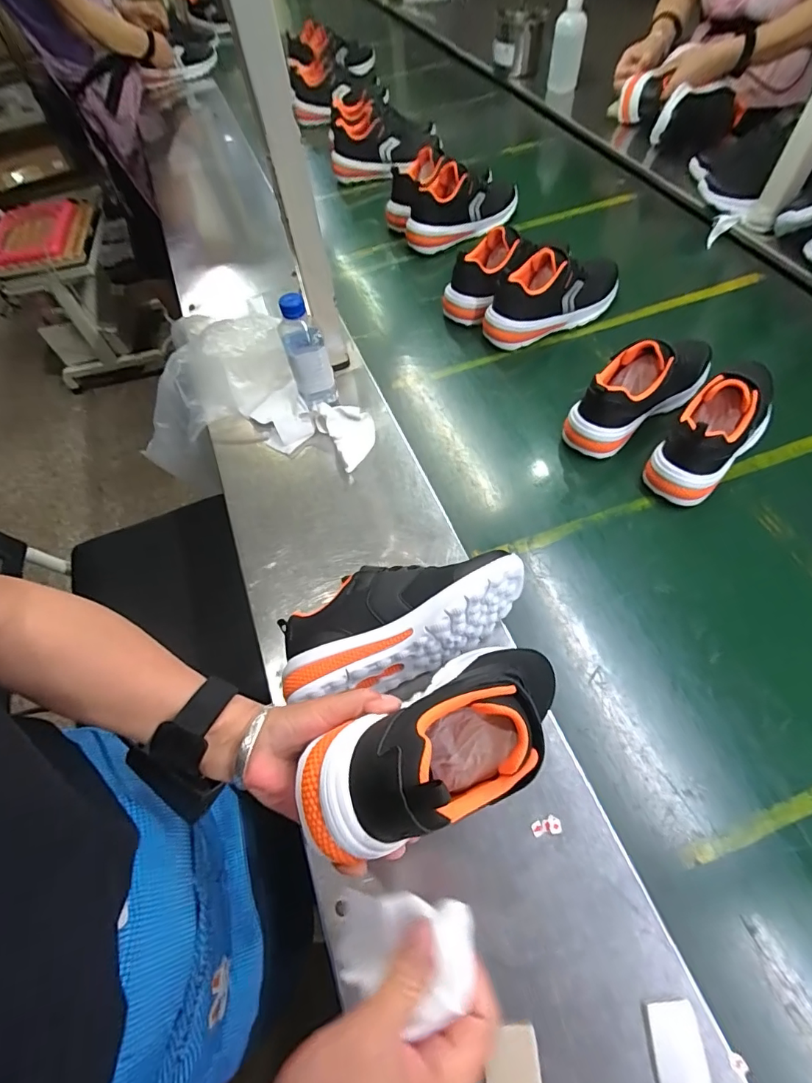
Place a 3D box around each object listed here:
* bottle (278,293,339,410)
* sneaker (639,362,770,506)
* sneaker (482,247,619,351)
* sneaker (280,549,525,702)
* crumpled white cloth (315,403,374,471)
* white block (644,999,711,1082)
[{"bbox_3d":[-0.144,-0.274,0.675,0.057,0.158,0.069,-21,59,-7],"label":"bottle"},{"bbox_3d":[0.418,-0.158,0.612,0.081,0.120,0.239,39,69,24],"label":"sneaker"},{"bbox_3d":[0.249,-0.418,0.788,0.248,0.119,0.087,-22,60,-9],"label":"sneaker"},{"bbox_3d":[-0.006,0.079,0.487,0.244,0.110,0.114,-23,60,-9],"label":"sneaker"},{"bbox_3d":[-0.081,-0.162,0.685,0.076,0.029,0.116,-31,61,-13],"label":"crumpled white cloth"},{"bbox_3d":[0.202,0.381,0.347,0.037,0.009,0.058,-7,59,1],"label":"white block"}]

